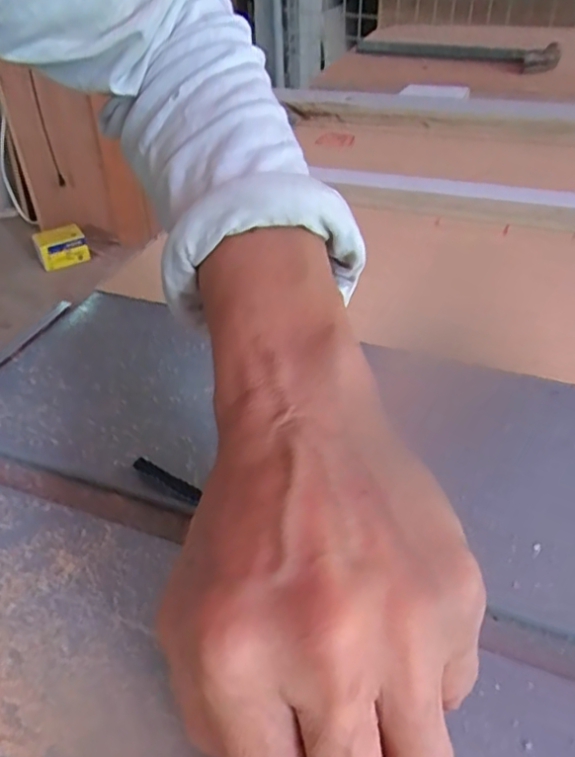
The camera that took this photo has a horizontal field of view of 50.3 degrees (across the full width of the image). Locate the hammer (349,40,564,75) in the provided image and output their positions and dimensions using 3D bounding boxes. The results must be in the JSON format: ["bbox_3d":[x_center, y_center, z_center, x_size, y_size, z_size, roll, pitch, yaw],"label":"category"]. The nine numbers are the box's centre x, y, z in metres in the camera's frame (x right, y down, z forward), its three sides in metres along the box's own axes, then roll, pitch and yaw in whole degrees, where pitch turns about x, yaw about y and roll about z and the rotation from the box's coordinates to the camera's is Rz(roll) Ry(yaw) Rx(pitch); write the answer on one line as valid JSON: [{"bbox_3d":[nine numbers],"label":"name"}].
[{"bbox_3d":[0.220,-0.470,0.881,0.048,0.042,0.347,-30,46,-29],"label":"hammer"}]

